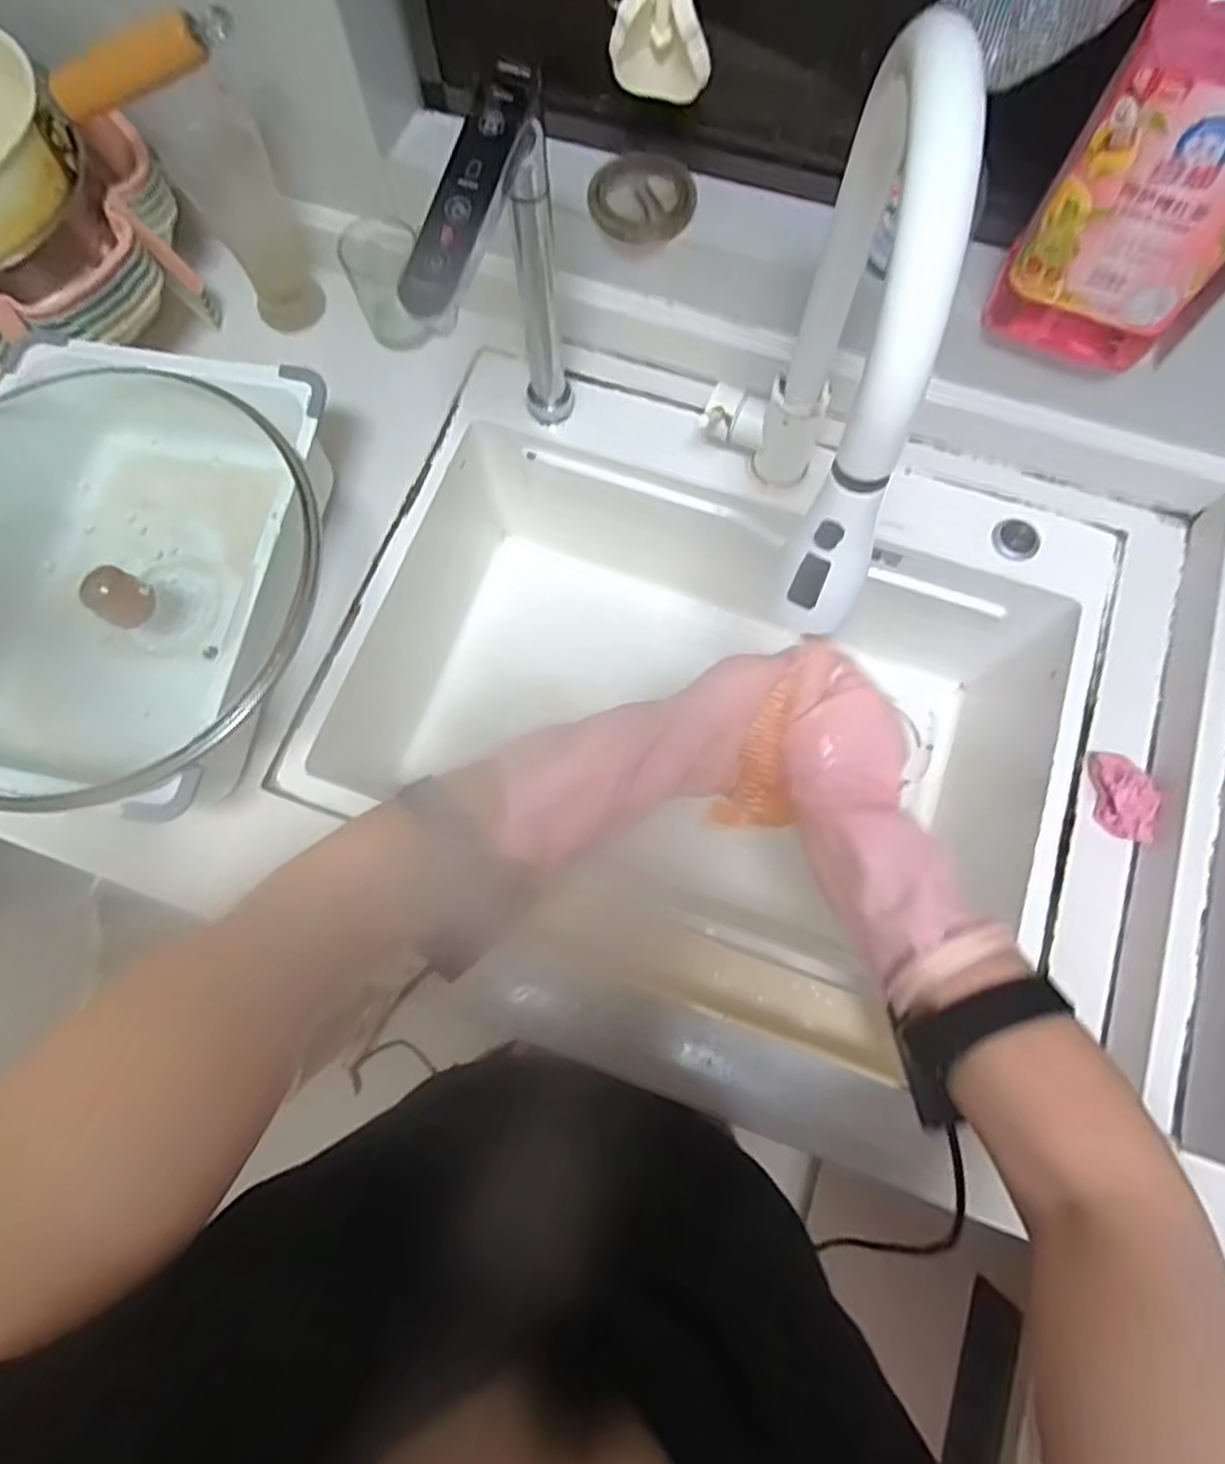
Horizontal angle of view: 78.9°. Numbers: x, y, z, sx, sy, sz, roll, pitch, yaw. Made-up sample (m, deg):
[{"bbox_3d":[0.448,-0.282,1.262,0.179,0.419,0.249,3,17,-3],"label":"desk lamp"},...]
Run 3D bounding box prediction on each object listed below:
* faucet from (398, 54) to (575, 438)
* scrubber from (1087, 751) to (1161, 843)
[{"bbox_3d":[-0.077,-0.283,0.532,0.032,0.273,0.154,21,75,6],"label":"faucet"},{"bbox_3d":[0.385,0.049,0.560,0.035,0.034,0.065,0,74,0],"label":"scrubber"}]

